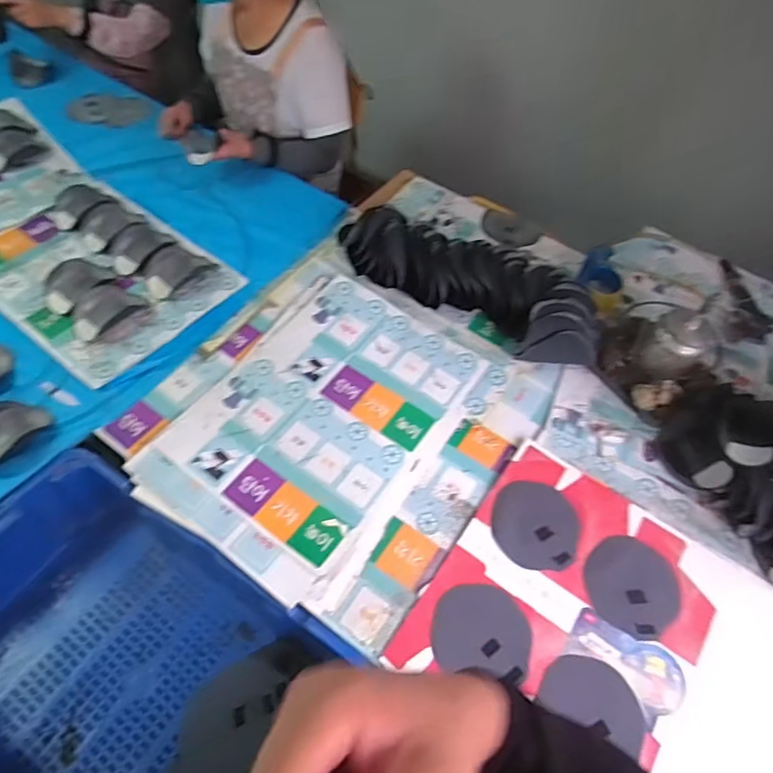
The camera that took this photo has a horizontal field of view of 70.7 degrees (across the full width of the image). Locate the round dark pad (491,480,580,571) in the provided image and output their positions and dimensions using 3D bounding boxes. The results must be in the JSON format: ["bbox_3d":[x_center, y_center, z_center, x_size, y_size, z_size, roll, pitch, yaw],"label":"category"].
[{"bbox_3d":[0.251,0.229,0.911,0.144,0.008,0.143,2,55,-2],"label":"round dark pad"}]

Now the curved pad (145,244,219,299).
[{"bbox_3d":[-0.482,-0.266,1.231,0.107,0.027,0.153,32,59,17],"label":"curved pad"}]

